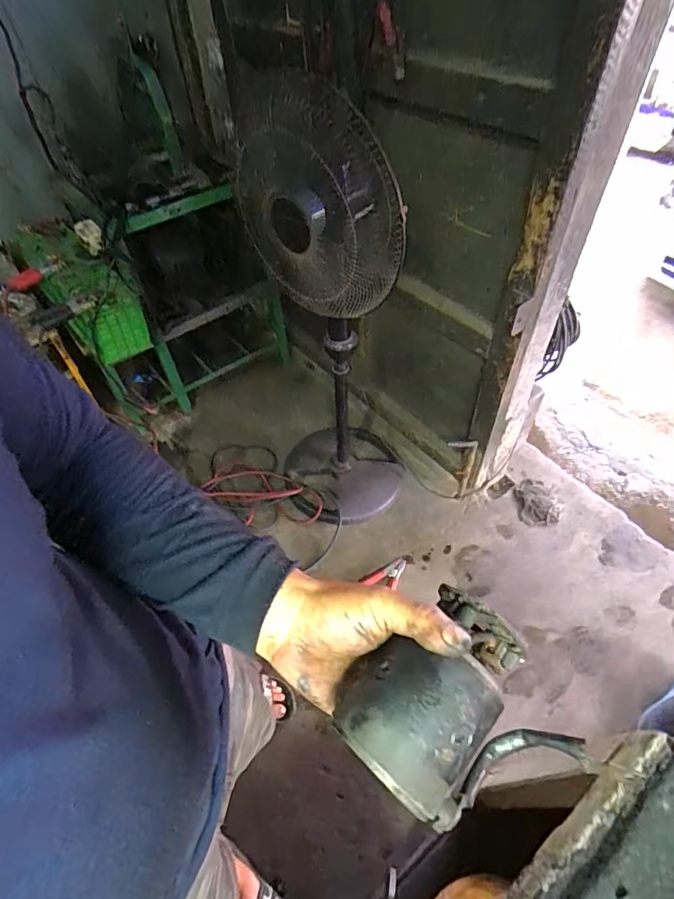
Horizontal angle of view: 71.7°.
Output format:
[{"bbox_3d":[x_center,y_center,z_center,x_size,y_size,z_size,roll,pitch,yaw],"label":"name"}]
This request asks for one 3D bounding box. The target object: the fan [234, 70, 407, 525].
[{"bbox_3d":[0.001,-0.267,1.233,0.363,1.122,0.377,7,51,9],"label":"fan"}]

